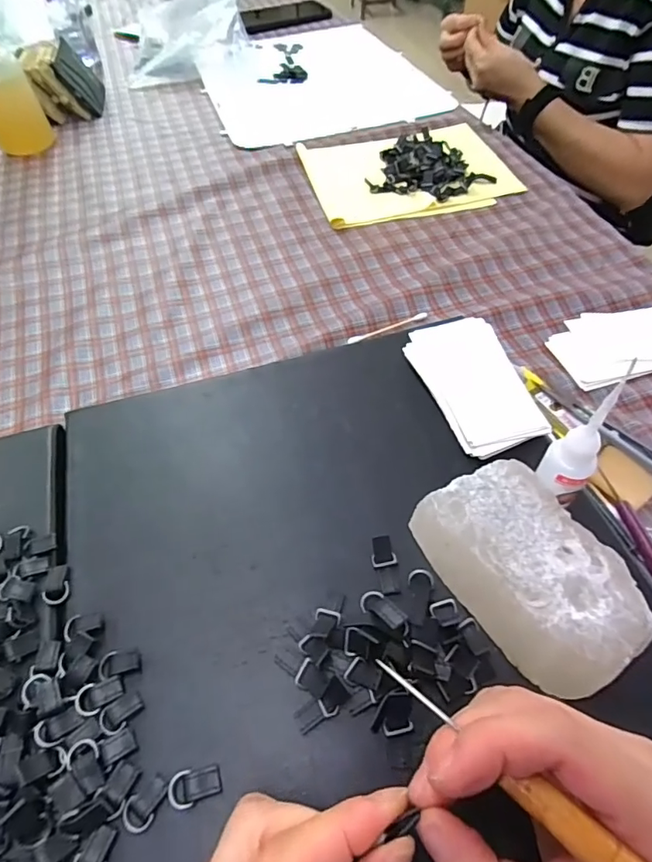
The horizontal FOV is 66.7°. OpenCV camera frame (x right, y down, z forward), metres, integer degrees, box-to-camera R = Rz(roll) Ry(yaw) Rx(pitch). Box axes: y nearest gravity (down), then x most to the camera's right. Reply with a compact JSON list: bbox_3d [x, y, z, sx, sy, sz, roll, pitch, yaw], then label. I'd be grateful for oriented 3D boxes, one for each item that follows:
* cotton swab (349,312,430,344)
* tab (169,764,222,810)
[{"bbox_3d":[0.052,-0.086,0.415,0.074,0.004,0.007,-22,58,-12],"label":"cotton swab"},{"bbox_3d":[-0.057,0.155,0.215,0.021,0.005,0.013,-11,57,-5],"label":"tab"}]

